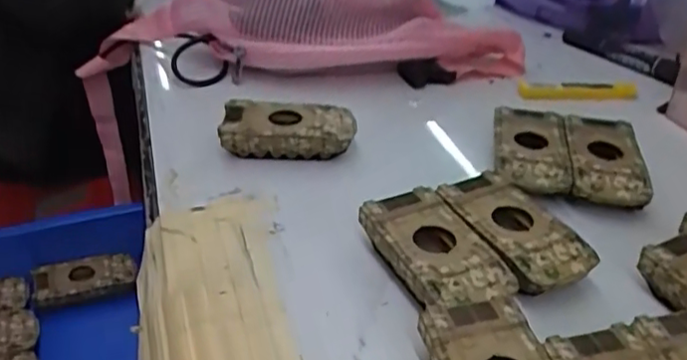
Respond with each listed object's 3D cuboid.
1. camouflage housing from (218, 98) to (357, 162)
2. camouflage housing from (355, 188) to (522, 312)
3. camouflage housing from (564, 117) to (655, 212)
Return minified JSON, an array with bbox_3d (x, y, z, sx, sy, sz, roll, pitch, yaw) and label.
[{"bbox_3d":[-0.039,-0.036,0.468,0.091,0.030,0.046,2,35,0],"label":"camouflage housing"},{"bbox_3d":[0.051,0.043,0.364,0.053,0.026,0.091,-13,38,-21],"label":"camouflage housing"},{"bbox_3d":[0.181,-0.011,0.448,0.050,0.024,0.088,8,35,8],"label":"camouflage housing"}]

